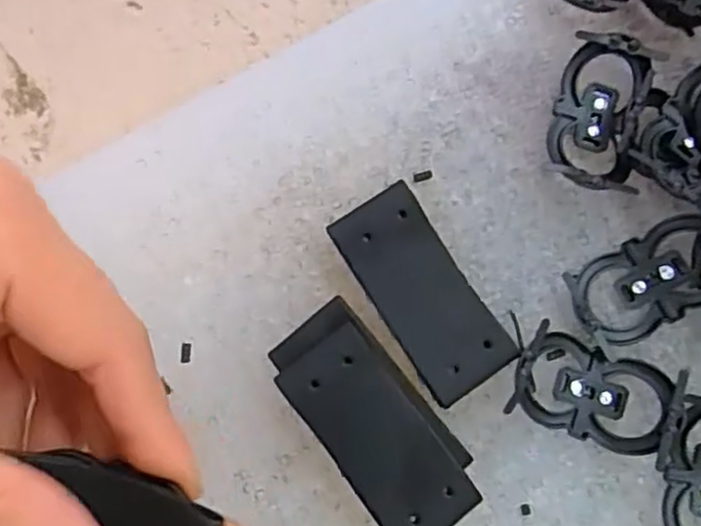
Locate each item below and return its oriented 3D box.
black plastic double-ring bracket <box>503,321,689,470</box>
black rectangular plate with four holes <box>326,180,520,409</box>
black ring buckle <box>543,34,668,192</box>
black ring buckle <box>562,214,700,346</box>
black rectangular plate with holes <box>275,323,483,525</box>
[{"bbox_3d":[0.070,0.037,0.201,0.048,0.013,0.027,21,82,1],"label":"black plastic double-ring bracket"},{"bbox_3d":[0.020,0.009,0.200,0.026,0.012,0.059,-33,85,-6],"label":"black rectangular plate with four holes"},{"bbox_3d":[0.077,-0.046,0.213,0.027,0.012,0.043,16,82,0],"label":"black ring buckle"},{"bbox_3d":[0.089,0.005,0.206,0.046,0.011,0.026,-29,82,12],"label":"black ring buckle"},{"bbox_3d":[0.008,0.048,0.190,0.026,0.004,0.059,-37,85,-1],"label":"black rectangular plate with holes"}]

